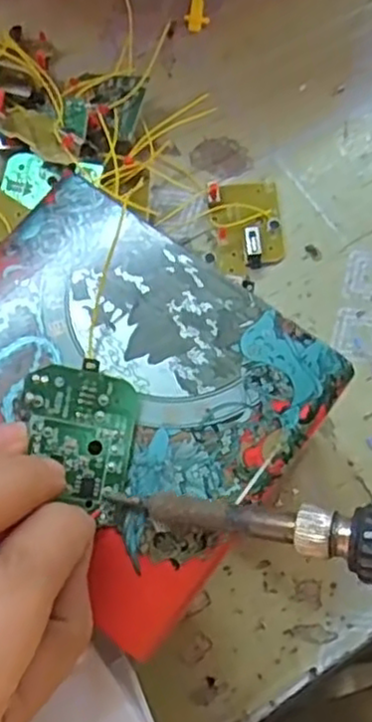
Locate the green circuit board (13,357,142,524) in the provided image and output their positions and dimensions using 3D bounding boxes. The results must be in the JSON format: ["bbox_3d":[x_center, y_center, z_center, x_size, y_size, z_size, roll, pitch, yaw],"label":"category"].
[{"bbox_3d":[-0.032,0.022,0.207,0.035,0.007,0.043,15,76,-18],"label":"green circuit board"}]

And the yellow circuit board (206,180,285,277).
[{"bbox_3d":[0.029,-0.063,0.334,0.032,0.008,0.044,-9,72,-3],"label":"yellow circuit board"}]

